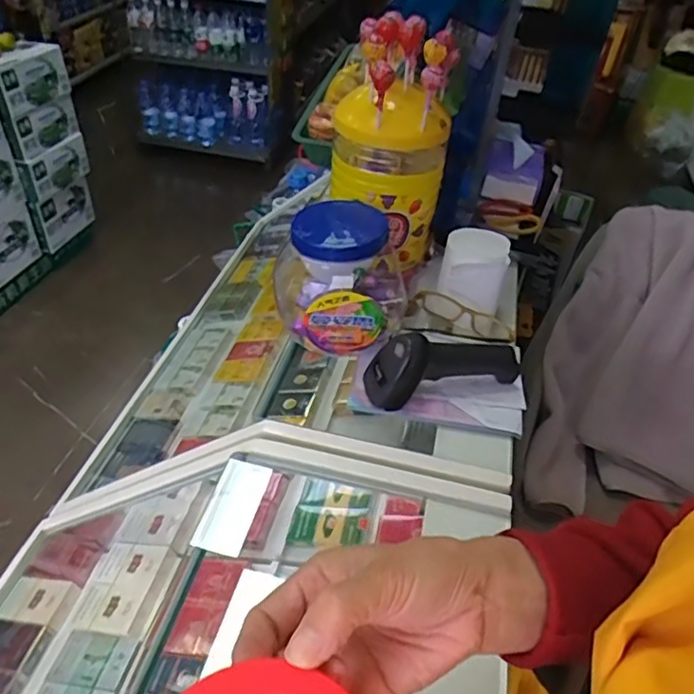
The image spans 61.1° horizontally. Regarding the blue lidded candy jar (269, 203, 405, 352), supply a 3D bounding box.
[{"bbox_3d":[0.003,-0.093,0.688,0.135,0.133,0.160,7,42,2],"label":"blue lidded candy jar"}]

